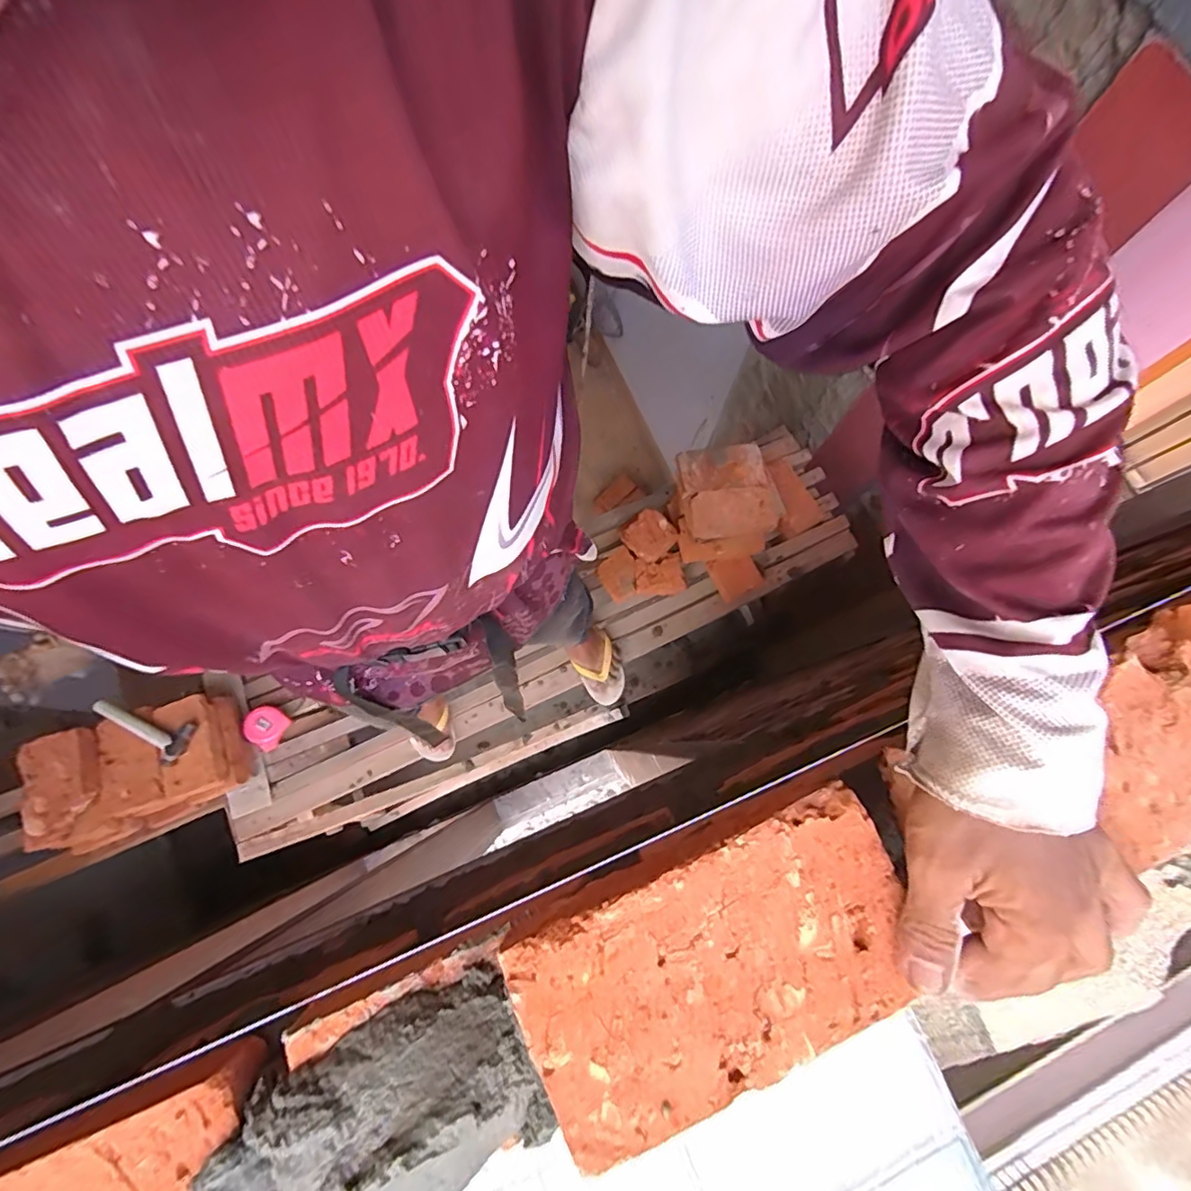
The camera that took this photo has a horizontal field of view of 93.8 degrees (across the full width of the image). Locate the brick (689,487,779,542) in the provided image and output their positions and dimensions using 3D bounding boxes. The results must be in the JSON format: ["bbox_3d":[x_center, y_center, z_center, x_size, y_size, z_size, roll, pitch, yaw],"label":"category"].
[{"bbox_3d":[0.320,-0.189,1.286,0.216,0.062,0.104,-6,75,-4],"label":"brick"}]

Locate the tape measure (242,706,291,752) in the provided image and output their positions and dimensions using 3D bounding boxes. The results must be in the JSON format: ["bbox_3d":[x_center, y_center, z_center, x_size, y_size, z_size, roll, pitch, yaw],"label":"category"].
[{"bbox_3d":[-0.770,0.307,1.296,0.084,0.041,0.088,1,74,-2],"label":"tape measure"}]

